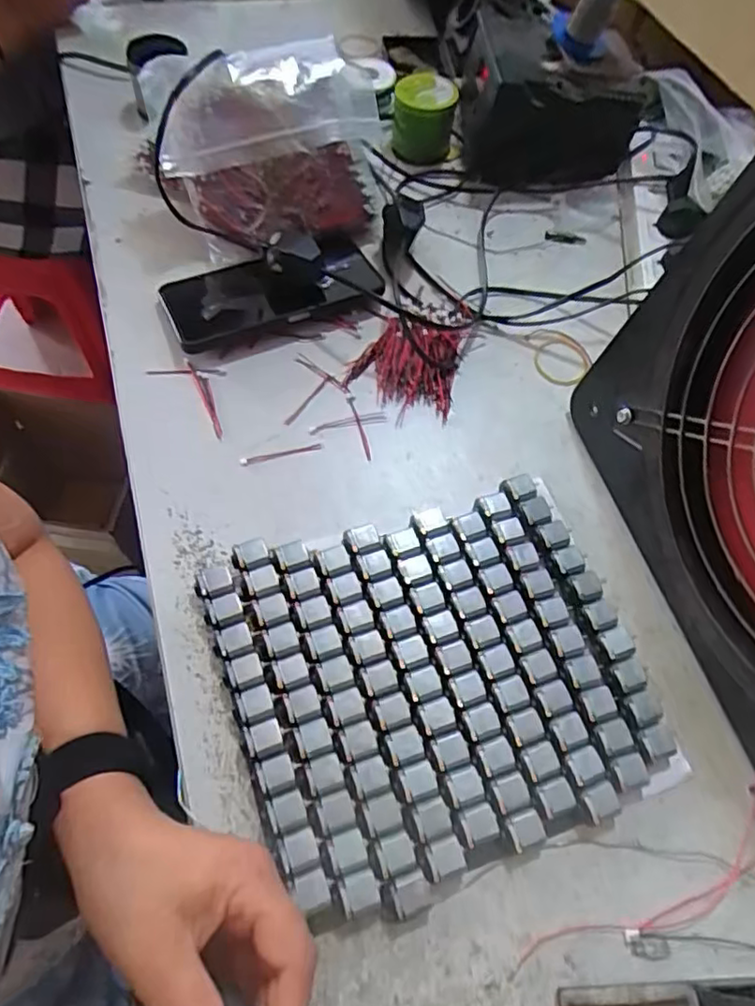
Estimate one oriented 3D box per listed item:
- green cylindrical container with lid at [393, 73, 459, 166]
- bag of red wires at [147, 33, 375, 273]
[{"bbox_3d":[0.044,-0.370,0.606,0.060,0.055,0.069,5,63,-2],"label":"green cylindrical container with lid"},{"bbox_3d":[-0.081,-0.287,0.507,0.191,0.054,0.150,-20,106,-8],"label":"bag of red wires"}]

